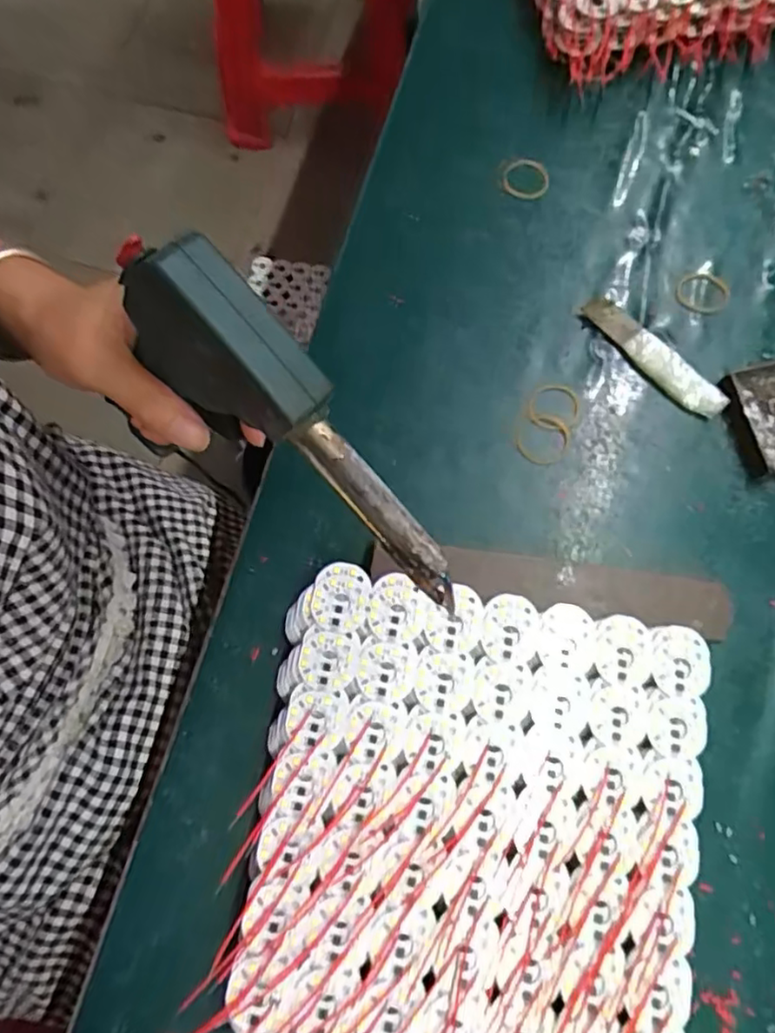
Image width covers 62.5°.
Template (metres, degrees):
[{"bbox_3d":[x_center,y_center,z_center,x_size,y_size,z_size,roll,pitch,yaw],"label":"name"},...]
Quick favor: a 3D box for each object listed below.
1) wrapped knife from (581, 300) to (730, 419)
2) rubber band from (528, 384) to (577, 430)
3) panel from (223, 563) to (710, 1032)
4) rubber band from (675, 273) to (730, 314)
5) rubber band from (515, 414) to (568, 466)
[{"bbox_3d":[0.170,-0.102,0.409,0.106,0.011,0.019,43,81,10],"label":"wrapped knife"},{"bbox_3d":[0.105,-0.069,0.404,0.030,0.004,0.031,0,76,1],"label":"rubber band"},{"bbox_3d":[0.045,0.151,0.331,0.219,0.035,0.219,10,77,3],"label":"panel"},{"bbox_3d":[0.211,-0.150,0.427,0.035,0.004,0.028,10,77,3],"label":"rubber band"},{"bbox_3d":[0.097,-0.049,0.398,0.033,0.004,0.033,0,76,1],"label":"rubber band"}]

